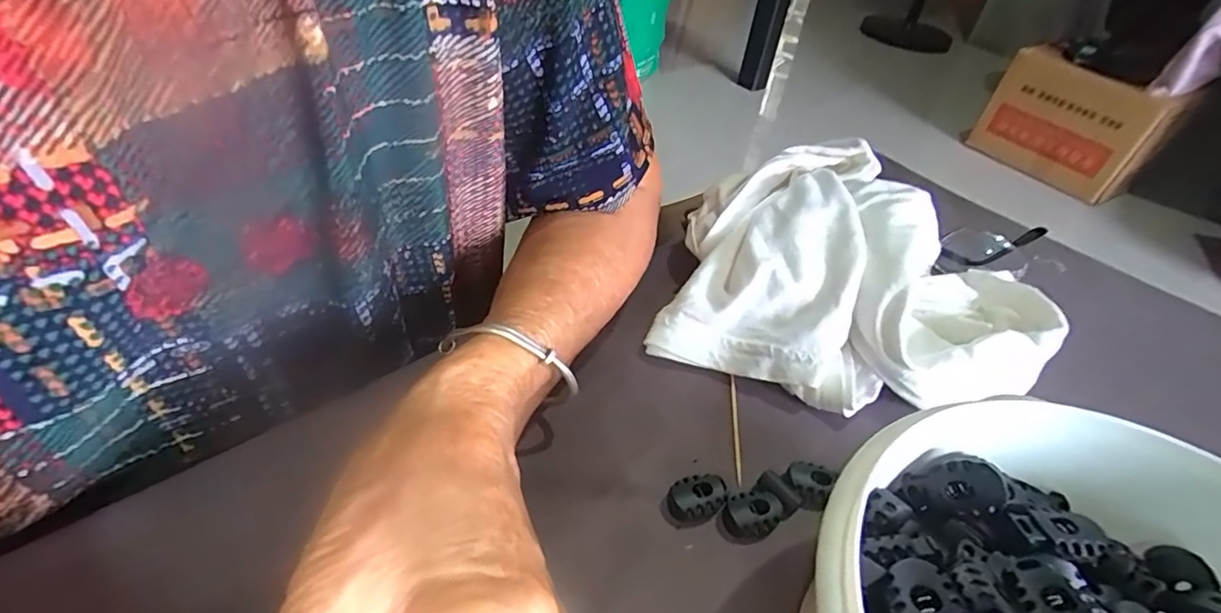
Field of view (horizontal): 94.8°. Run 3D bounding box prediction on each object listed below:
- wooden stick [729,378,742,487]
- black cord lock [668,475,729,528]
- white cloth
[{"bbox_3d":[0.058,0.055,0.258,0.004,0.004,0.060,8,41,0],"label":"wooden stick"},{"bbox_3d":[0.034,0.077,0.225,0.022,0.011,0.018,-10,45,-20],"label":"black cord lock"},{"bbox_3d":[0.132,-0.017,0.298,0.189,0.072,0.142,15,42,8],"label":"white cloth"}]

